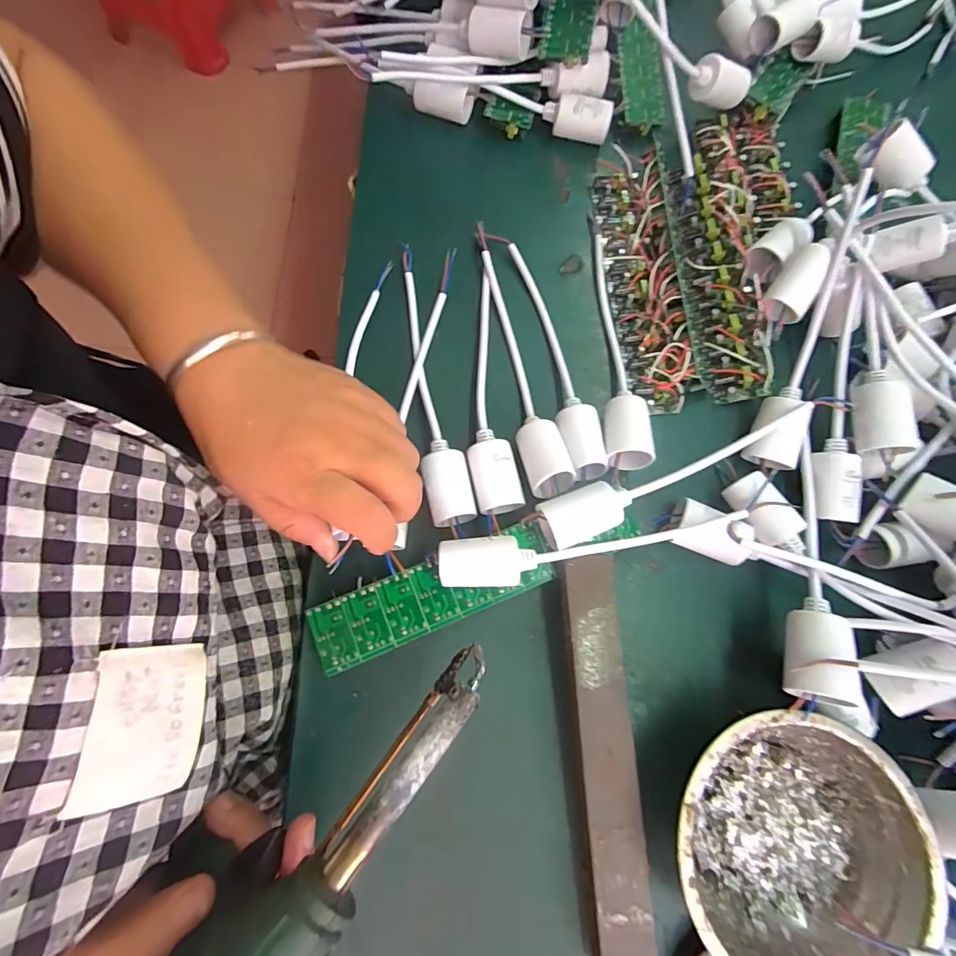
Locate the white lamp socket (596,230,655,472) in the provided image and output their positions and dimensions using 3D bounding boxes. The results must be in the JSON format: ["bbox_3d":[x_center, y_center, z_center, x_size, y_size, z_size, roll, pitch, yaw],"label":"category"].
[{"bbox_3d":[0.099,-0.098,0.302,0.027,0.028,0.186,4,75,-3],"label":"white lamp socket"}]

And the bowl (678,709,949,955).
[{"bbox_3d":[0.162,0.190,0.230,0.123,0.036,0.124,1,75,-4],"label":"bowl"}]

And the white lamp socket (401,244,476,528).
[{"bbox_3d":[-0.035,-0.070,0.292,0.026,0.023,0.209,-10,76,-7],"label":"white lamp socket"}]

